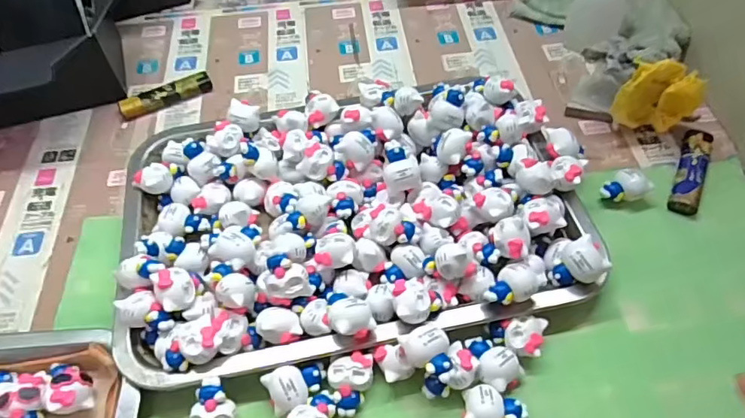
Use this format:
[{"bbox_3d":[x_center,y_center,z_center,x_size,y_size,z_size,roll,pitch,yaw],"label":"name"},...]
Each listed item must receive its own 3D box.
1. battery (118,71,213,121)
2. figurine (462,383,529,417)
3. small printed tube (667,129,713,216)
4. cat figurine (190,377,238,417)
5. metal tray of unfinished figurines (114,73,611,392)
[{"bbox_3d":[-0.179,-0.098,0.462,0.079,0.013,0.017,-29,58,-17],"label":"battery"},{"bbox_3d":[0.067,0.111,0.293,0.033,0.021,0.024,3,53,3],"label":"figurine"},{"bbox_3d":[0.236,-0.029,0.393,0.021,0.011,0.080,21,56,16],"label":"small printed tube"},{"bbox_3d":[-0.088,0.114,0.297,0.022,0.029,0.028,-2,54,2],"label":"cat figurine"},{"bbox_3d":[-0.014,-0.005,0.367,0.312,0.045,0.205,-11,54,-5],"label":"metal tray of unfinished figurines"}]

